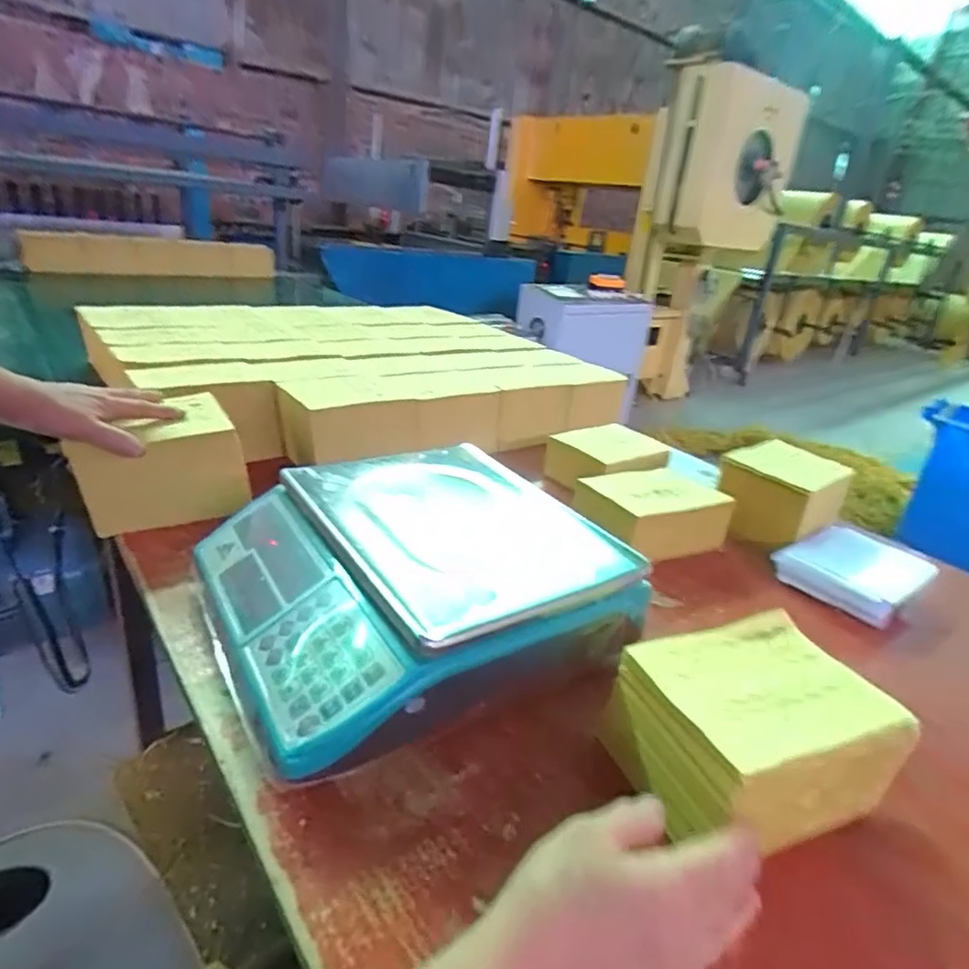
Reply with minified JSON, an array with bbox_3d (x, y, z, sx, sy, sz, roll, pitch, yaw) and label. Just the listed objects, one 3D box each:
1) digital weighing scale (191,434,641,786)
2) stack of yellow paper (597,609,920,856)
[{"bbox_3d":[-0.074,0.081,0.550,0.320,0.118,0.307,-9,28,-34],"label":"digital weighing scale"},{"bbox_3d":[0.184,0.170,0.421,0.161,0.082,0.124,-2,25,-22],"label":"stack of yellow paper"}]

